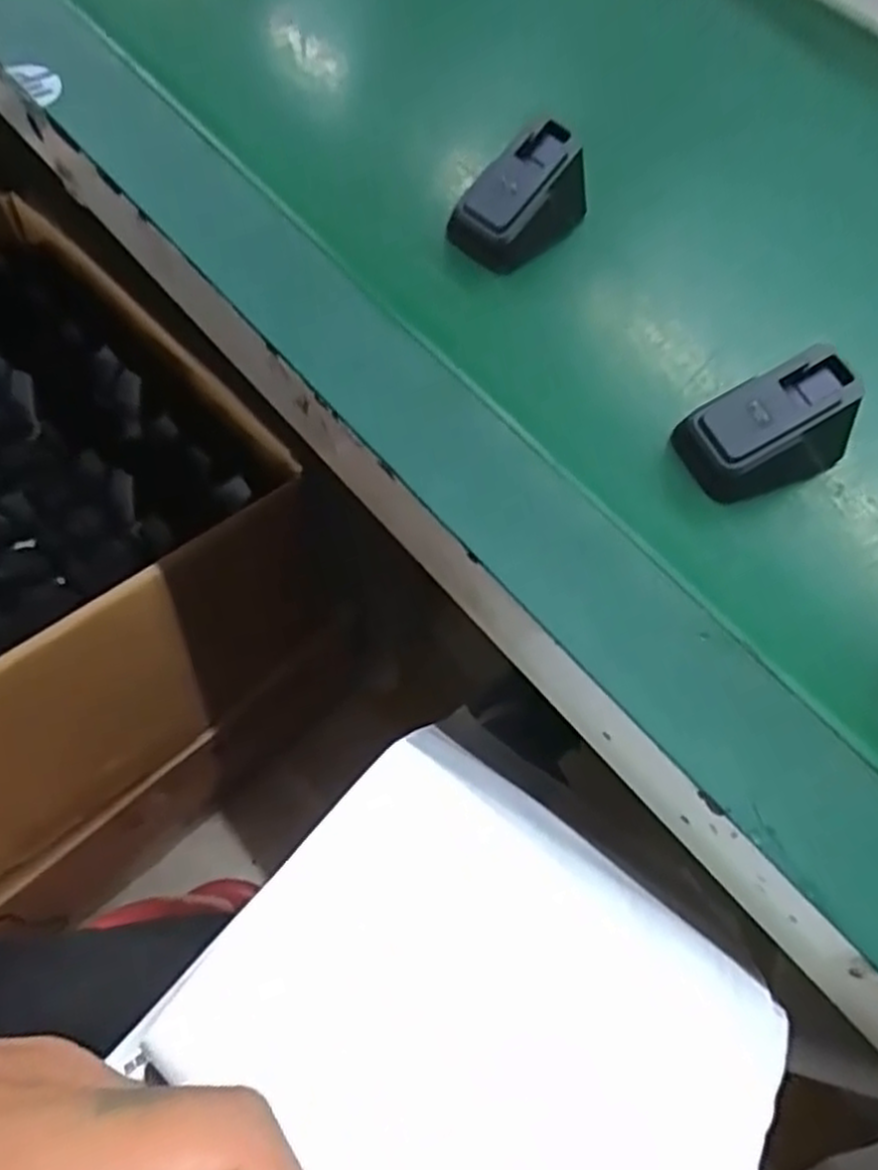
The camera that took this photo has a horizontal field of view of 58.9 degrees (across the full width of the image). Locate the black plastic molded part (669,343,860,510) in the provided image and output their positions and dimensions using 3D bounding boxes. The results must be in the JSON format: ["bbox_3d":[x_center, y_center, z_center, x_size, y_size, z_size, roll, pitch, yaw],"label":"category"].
[{"bbox_3d":[0.140,-0.065,0.321,0.069,0.040,0.043,-15,65,-11],"label":"black plastic molded part"}]

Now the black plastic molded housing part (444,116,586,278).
[{"bbox_3d":[0.038,-0.183,0.370,0.061,0.044,0.033,-33,70,-18],"label":"black plastic molded housing part"}]

